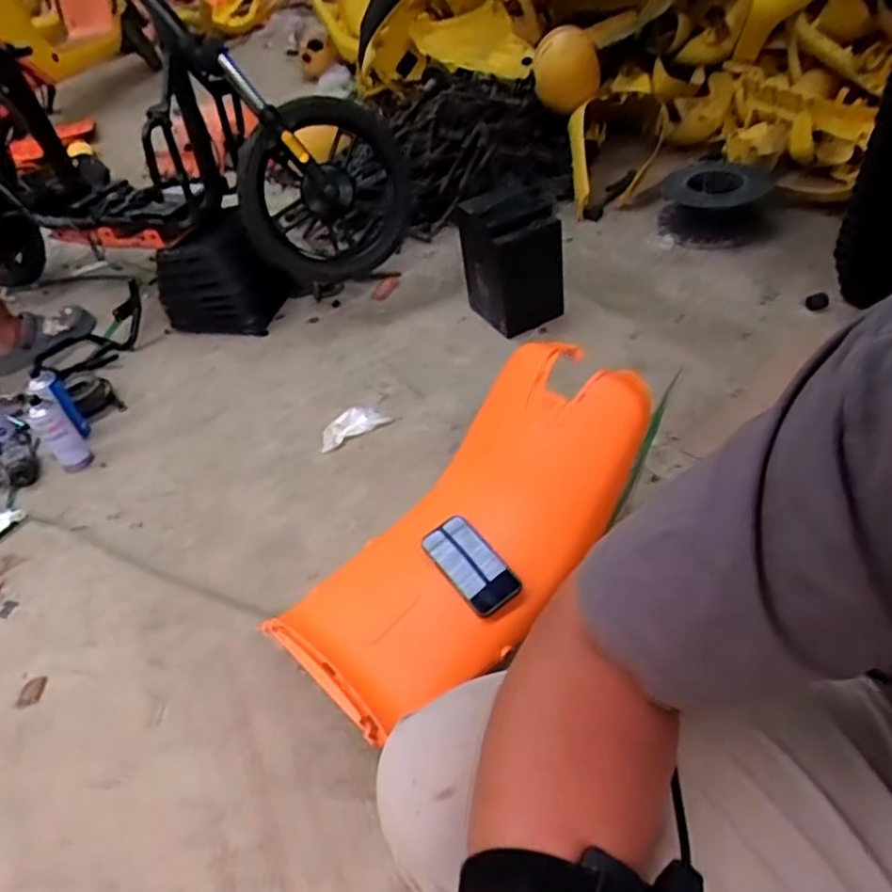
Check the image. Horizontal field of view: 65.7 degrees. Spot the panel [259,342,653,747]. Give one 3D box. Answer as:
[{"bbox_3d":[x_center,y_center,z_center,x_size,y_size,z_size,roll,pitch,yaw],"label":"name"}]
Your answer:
[{"bbox_3d":[0.050,0.125,1.011,0.618,0.160,0.255,-47,55,-8],"label":"panel"}]

